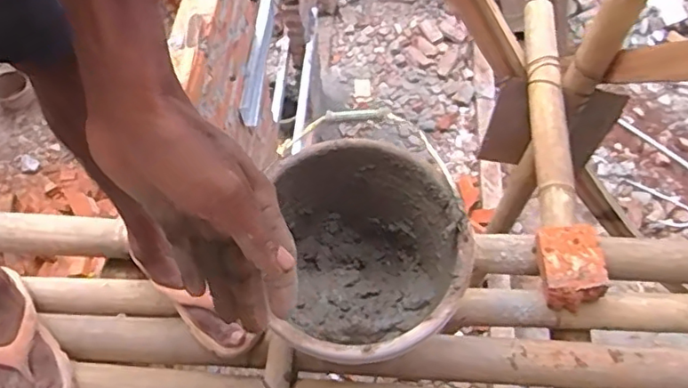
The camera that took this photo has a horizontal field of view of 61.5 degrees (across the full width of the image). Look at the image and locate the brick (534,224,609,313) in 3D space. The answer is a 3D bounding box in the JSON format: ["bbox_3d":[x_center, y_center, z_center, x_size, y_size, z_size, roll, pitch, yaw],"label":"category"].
[{"bbox_3d":[0.311,0.103,0.810,0.092,0.058,0.106,-1,60,1],"label":"brick"}]

